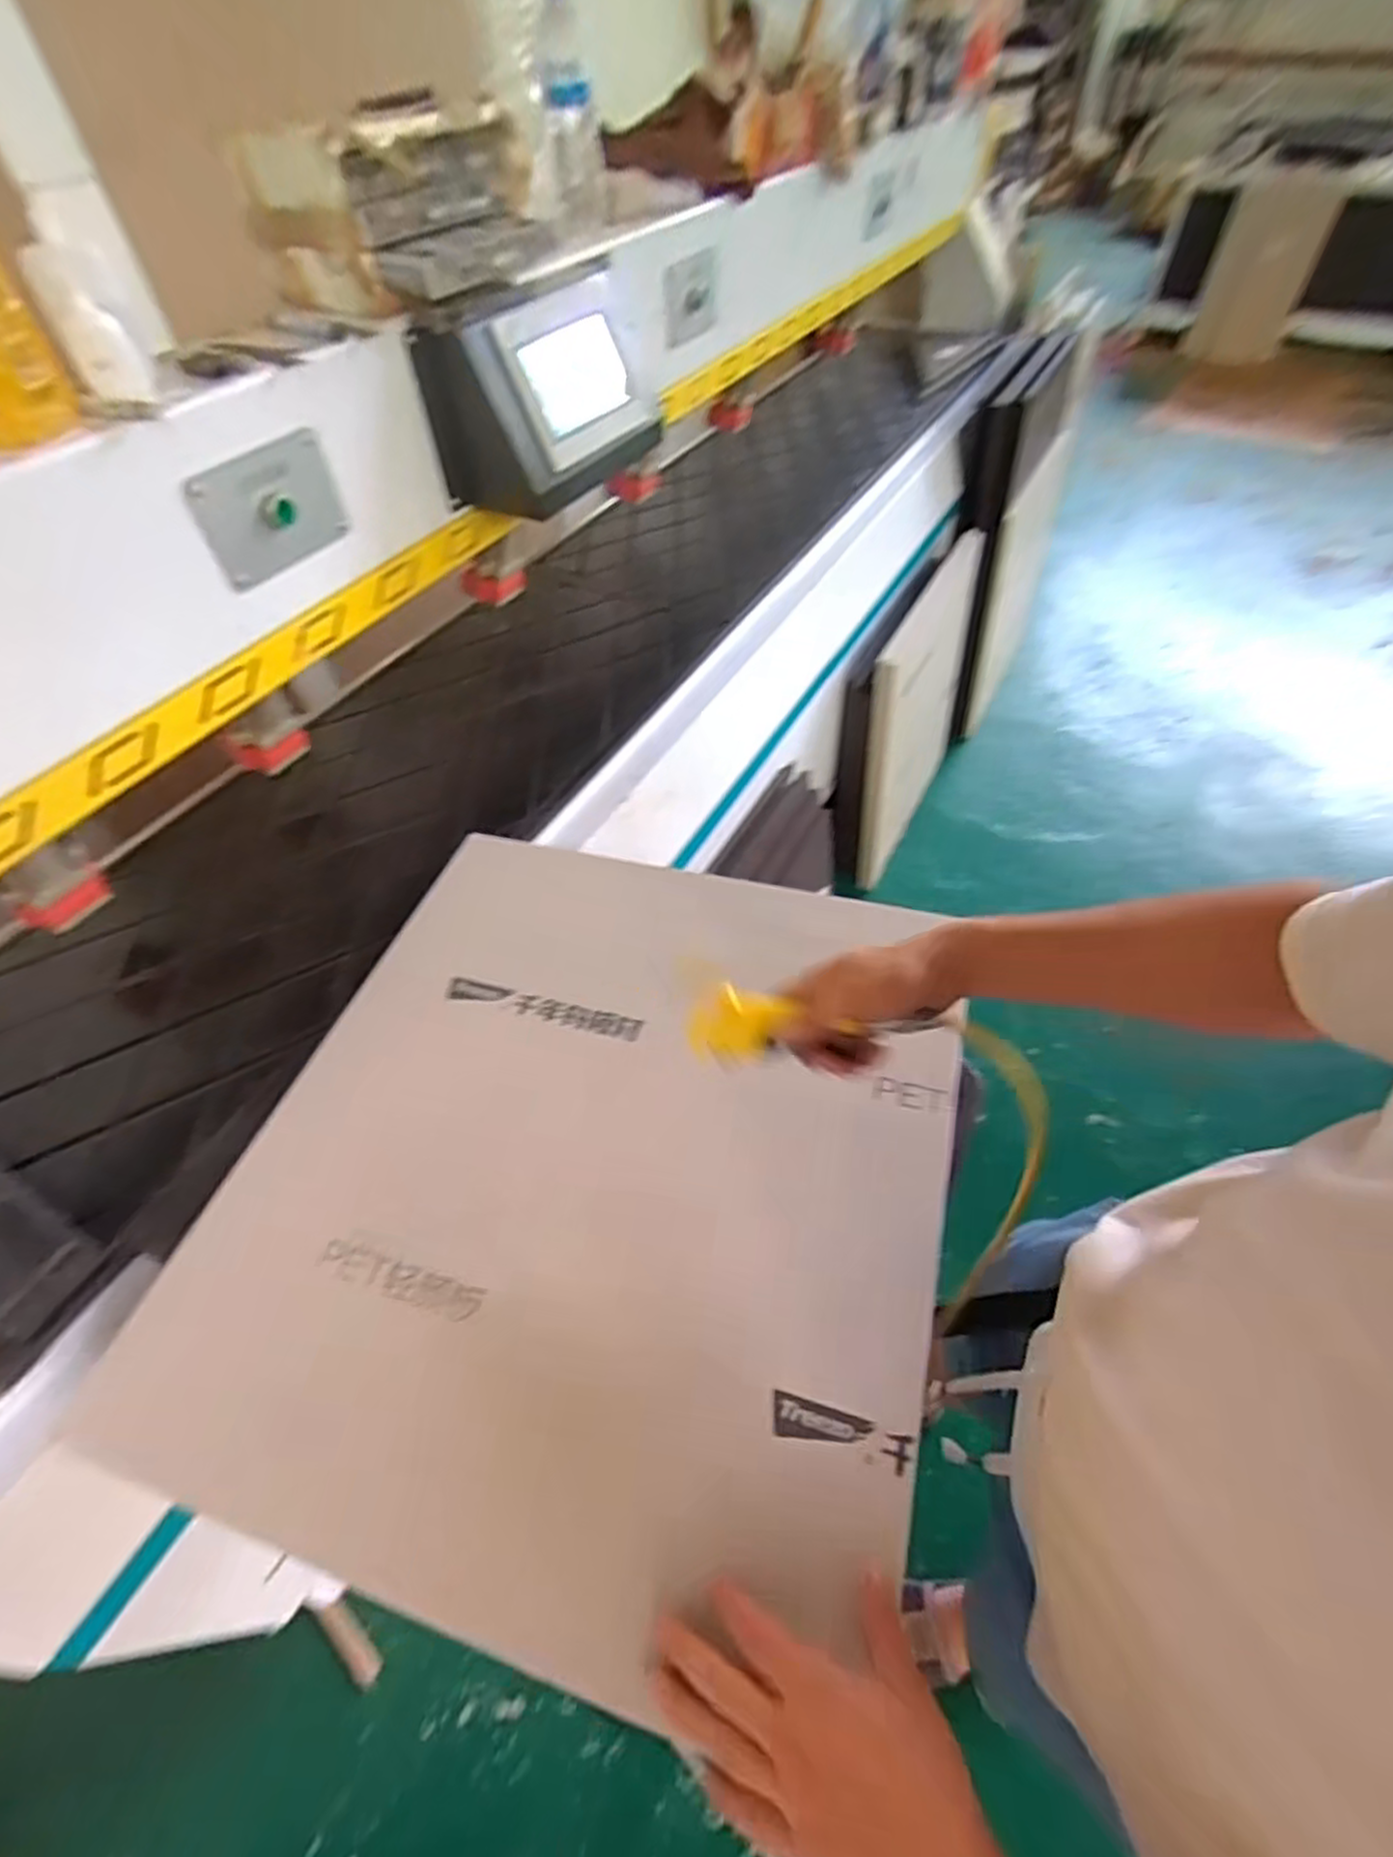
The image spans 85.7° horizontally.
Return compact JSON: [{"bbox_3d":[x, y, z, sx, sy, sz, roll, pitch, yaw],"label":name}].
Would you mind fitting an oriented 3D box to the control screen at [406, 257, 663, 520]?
[{"bbox_3d":[-0.176,-0.641,0.907,0.128,0.184,0.300,19,54,17],"label":"control screen"}]

